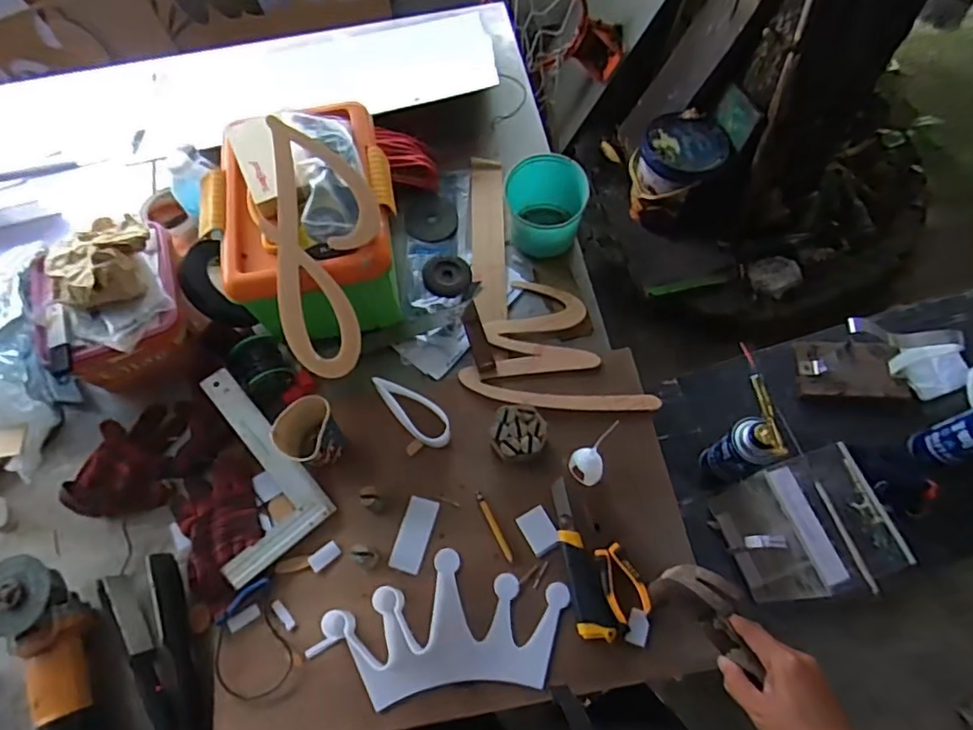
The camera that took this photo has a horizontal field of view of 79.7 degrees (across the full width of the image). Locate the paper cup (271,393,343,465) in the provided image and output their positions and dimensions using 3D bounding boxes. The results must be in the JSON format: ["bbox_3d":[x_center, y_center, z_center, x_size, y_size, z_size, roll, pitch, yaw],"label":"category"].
[{"bbox_3d":[-0.223,0.093,0.761,0.066,0.101,0.078,29,72,13],"label":"paper cup"}]

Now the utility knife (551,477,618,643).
[{"bbox_3d":[0.109,0.240,0.723,0.041,0.015,0.193,-16,67,-4],"label":"utility knife"}]

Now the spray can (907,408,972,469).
[{"bbox_3d":[0.718,0.102,0.864,0.067,0.175,0.063,-1,68,2],"label":"spray can"}]

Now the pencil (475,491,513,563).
[{"bbox_3d":[0.010,0.208,0.752,0.010,0.004,0.097,-25,68,-8],"label":"pencil"}]

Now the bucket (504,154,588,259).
[{"bbox_3d":[0.090,-0.240,0.903,0.115,0.102,0.124,-1,66,2],"label":"bucket"}]

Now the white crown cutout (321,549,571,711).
[{"bbox_3d":[-0.044,0.309,0.698,0.279,0.034,0.152,-8,66,0],"label":"white crown cutout"}]

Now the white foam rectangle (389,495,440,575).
[{"bbox_3d":[-0.093,0.219,0.755,0.039,0.007,0.094,14,68,9],"label":"white foam rectangle"}]

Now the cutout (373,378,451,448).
[{"bbox_3d":[-0.105,0.064,0.812,0.131,0.043,0.048,40,74,18],"label":"cutout"}]

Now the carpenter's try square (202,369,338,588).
[{"bbox_3d":[-0.335,0.144,0.774,0.150,0.046,0.255,-39,70,-13],"label":"carpenter's try square"}]

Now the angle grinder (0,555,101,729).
[{"bbox_3d":[-0.509,0.366,0.671,0.081,0.091,0.280,-19,67,-6],"label":"angle grinder"}]

